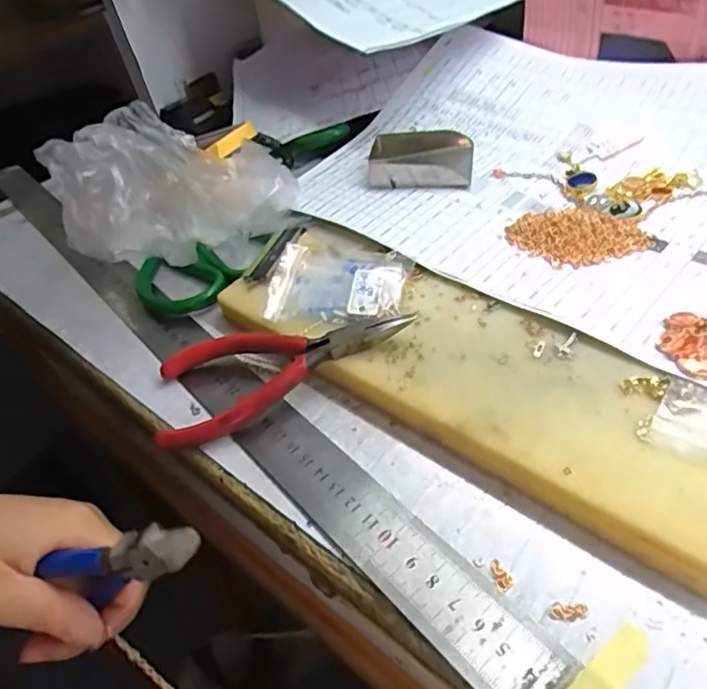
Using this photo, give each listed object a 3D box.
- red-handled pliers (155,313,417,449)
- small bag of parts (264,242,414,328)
[{"bbox_3d":[-0.040,0.004,0.275,0.123,0.012,0.057,-31,47,-2],"label":"red-handled pliers"},{"bbox_3d":[-0.008,-0.033,0.288,0.068,0.010,0.047,0,44,13],"label":"small bag of parts"}]

